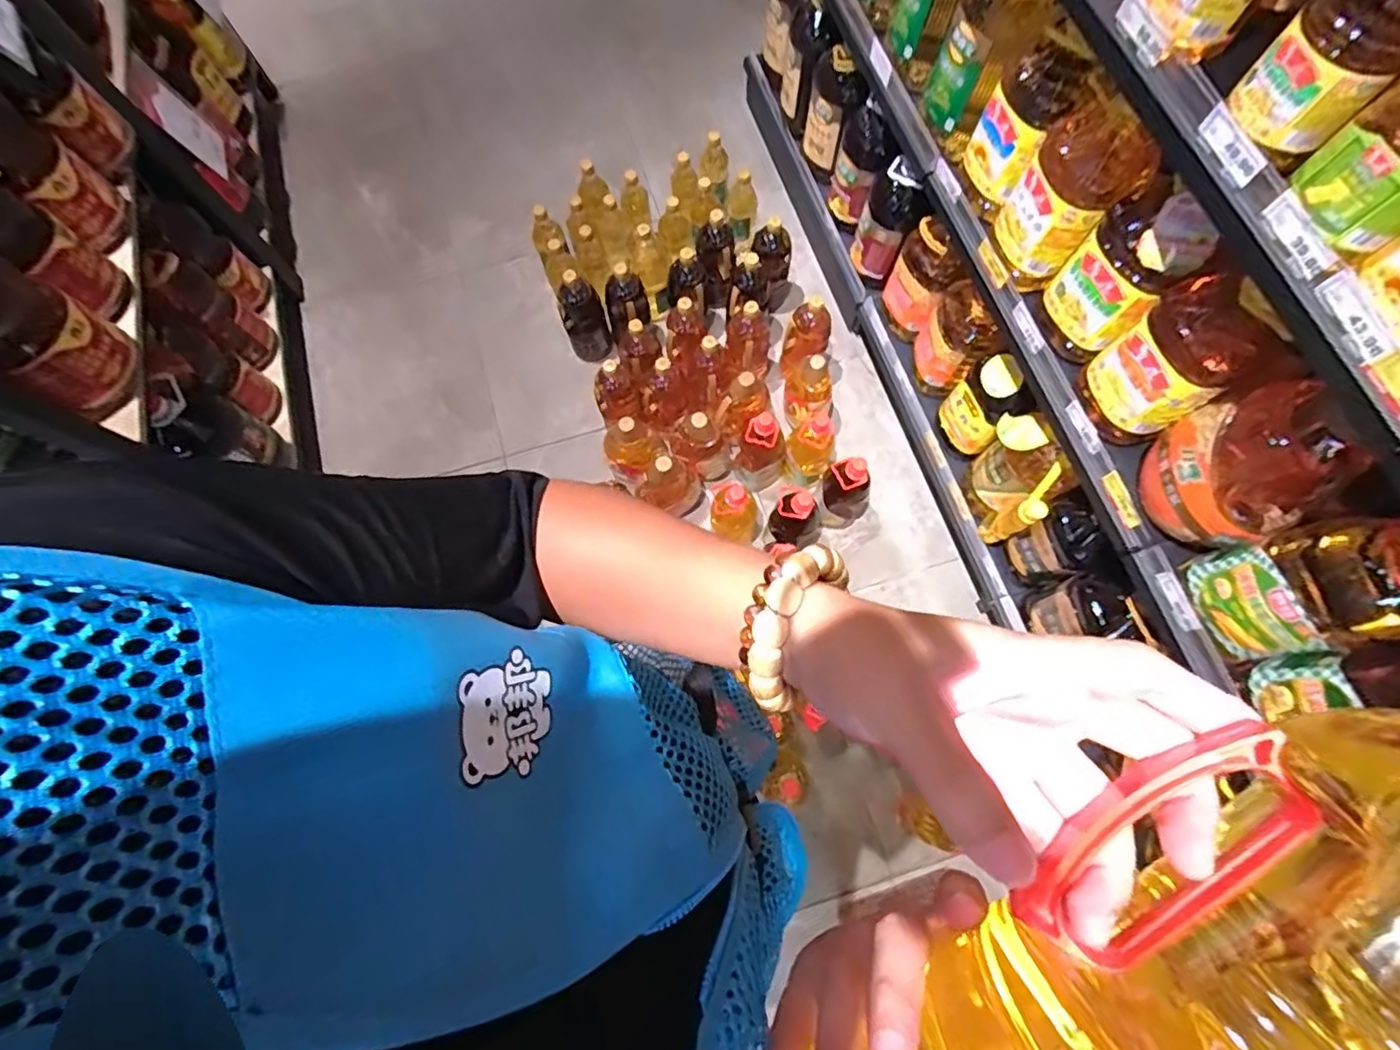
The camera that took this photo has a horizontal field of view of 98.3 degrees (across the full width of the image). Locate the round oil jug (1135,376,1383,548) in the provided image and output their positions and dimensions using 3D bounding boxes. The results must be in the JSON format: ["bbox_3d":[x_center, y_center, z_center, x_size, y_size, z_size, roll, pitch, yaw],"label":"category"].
[{"bbox_3d":[0.760,-0.086,0.851,0.154,0.229,0.155,0,73,1],"label":"round oil jug"}]

